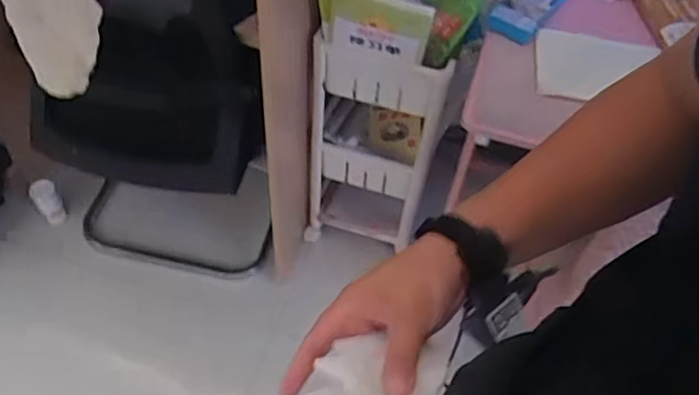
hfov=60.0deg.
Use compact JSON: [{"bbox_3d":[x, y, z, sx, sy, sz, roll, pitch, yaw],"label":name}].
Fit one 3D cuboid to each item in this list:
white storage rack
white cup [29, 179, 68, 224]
[{"bbox_3d":[0.047,-0.152,1.430,0.276,0.692,0.224,4,53,-2],"label":"white storage rack"},{"bbox_3d":[-0.835,0.014,1.681,0.068,0.148,0.066,-30,61,-24],"label":"white cup"}]

